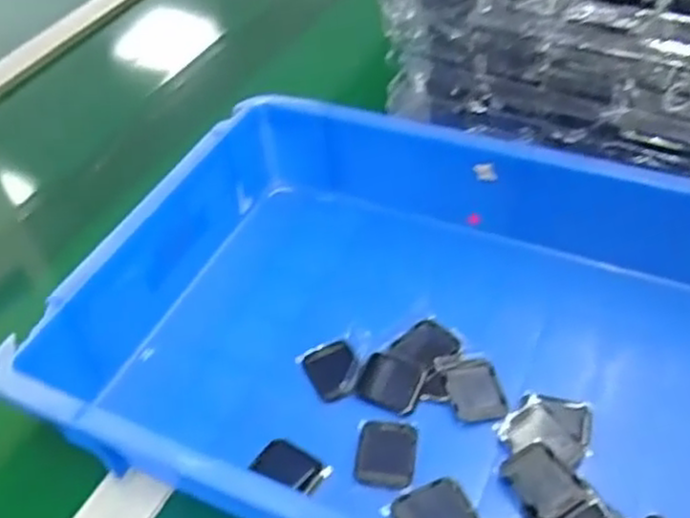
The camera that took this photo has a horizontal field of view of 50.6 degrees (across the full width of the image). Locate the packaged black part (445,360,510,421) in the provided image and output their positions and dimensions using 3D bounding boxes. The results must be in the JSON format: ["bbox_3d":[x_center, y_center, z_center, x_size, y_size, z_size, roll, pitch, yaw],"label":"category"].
[{"bbox_3d":[0.078,0.079,0.435,0.032,0.006,0.041,-8,45,-1],"label":"packaged black part"}]

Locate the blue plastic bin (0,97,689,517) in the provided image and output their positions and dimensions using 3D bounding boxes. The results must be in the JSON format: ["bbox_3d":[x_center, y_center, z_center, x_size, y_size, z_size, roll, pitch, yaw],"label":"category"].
[{"bbox_3d":[0.072,0.038,0.433,0.430,0.080,0.317,16,50,21],"label":"blue plastic bin"}]

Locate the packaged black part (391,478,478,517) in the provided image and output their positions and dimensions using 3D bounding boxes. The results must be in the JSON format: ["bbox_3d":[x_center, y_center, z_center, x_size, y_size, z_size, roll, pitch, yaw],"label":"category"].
[{"bbox_3d":[0.047,0.133,0.381,0.040,0.006,0.036,-23,47,-15],"label":"packaged black part"}]

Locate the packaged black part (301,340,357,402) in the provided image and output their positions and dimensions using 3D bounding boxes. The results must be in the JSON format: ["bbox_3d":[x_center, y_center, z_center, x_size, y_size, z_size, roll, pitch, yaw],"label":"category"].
[{"bbox_3d":[-0.006,0.070,0.455,0.031,0.007,0.036,-20,47,-12],"label":"packaged black part"}]

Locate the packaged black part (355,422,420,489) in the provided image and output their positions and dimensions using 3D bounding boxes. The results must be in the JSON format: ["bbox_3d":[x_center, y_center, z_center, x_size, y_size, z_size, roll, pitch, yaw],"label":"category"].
[{"bbox_3d":[0.023,0.109,0.410,0.032,0.004,0.038,3,46,10],"label":"packaged black part"}]

